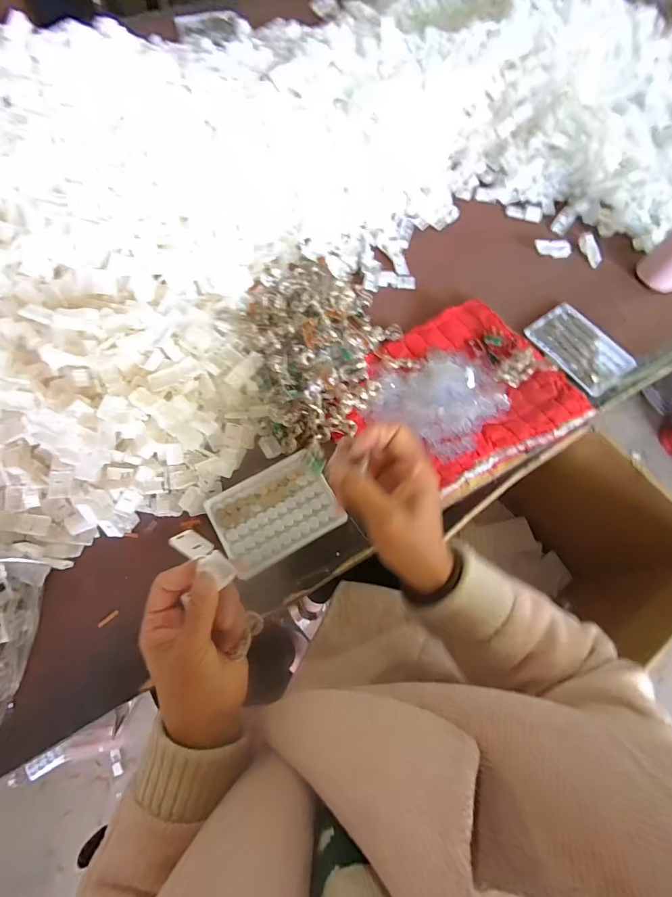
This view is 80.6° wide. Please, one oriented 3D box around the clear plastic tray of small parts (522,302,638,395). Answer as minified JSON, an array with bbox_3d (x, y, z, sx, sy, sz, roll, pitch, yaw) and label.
[{"bbox_3d":[0.344,-0.144,0.557,0.093,0.008,0.134,-33,73,-15],"label":"clear plastic tray of small parts"}]

